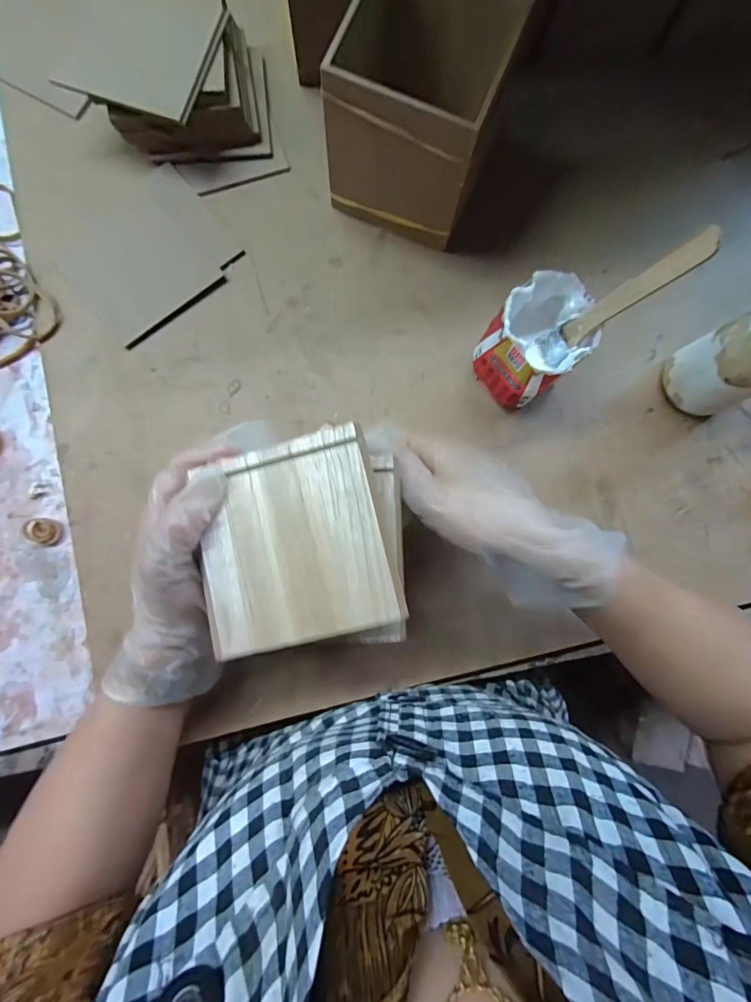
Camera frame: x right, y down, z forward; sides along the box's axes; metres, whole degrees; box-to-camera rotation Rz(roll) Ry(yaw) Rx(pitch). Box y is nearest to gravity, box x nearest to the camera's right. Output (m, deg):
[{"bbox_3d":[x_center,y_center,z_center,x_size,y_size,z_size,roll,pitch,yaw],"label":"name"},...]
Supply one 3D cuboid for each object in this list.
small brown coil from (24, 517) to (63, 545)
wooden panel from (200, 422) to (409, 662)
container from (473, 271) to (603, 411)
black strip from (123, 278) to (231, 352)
[{"bbox_3d":[-0.267,0.025,0.328,0.025,0.010,0.021,5,85,-2],"label":"small brown coil"},{"bbox_3d":[-0.046,0.023,0.225,0.104,0.004,0.109,-15,82,8],"label":"wooden panel"},{"bbox_3d":[0.121,-0.120,0.317,0.068,0.075,0.064,0,85,-2],"label":"container"},{"bbox_3d":[-0.171,-0.163,0.352,0.103,0.005,0.006,-40,88,-5],"label":"black strip"}]

